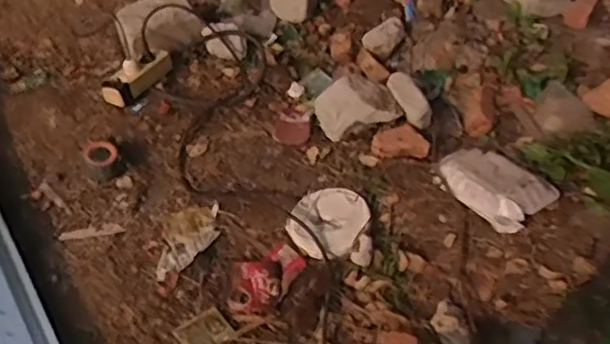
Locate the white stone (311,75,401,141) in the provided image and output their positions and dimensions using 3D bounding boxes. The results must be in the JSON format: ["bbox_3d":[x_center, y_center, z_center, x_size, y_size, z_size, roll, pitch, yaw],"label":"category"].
[{"bbox_3d":[0.093,-0.116,1.196,0.158,0.117,0.065,4,48,9],"label":"white stone"}]

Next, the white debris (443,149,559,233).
[{"bbox_3d":[0.307,0.018,1.083,0.123,0.053,0.186,-35,53,-24],"label":"white debris"}]

